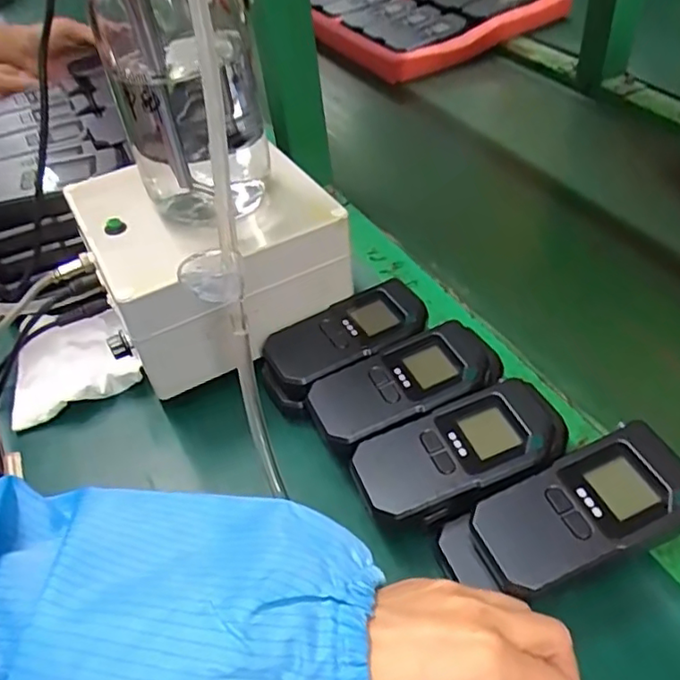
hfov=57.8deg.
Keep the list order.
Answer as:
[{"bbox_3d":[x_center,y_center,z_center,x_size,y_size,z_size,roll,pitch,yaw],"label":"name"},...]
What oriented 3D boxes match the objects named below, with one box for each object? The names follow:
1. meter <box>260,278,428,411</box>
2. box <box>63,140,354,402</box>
[{"bbox_3d":[0.005,0.002,0.438,0.122,0.028,0.058,-25,48,-15],"label":"meter"},{"bbox_3d":[-0.102,-0.073,0.452,0.156,0.086,0.166,-29,49,-19],"label":"box"}]

